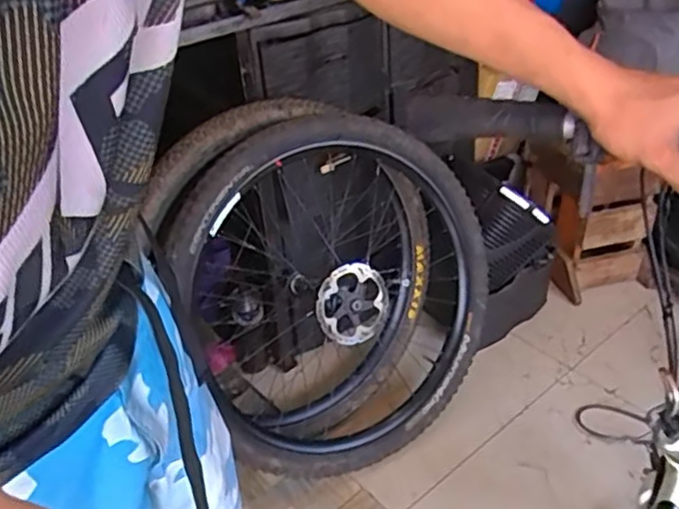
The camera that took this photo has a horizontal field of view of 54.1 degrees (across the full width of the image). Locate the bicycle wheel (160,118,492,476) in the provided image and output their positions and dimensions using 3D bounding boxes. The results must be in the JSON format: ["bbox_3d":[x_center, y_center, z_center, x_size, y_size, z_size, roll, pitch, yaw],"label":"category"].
[{"bbox_3d":[0.036,0.071,1.383,0.623,0.709,0.119,-19,14,-23],"label":"bicycle wheel"}]

